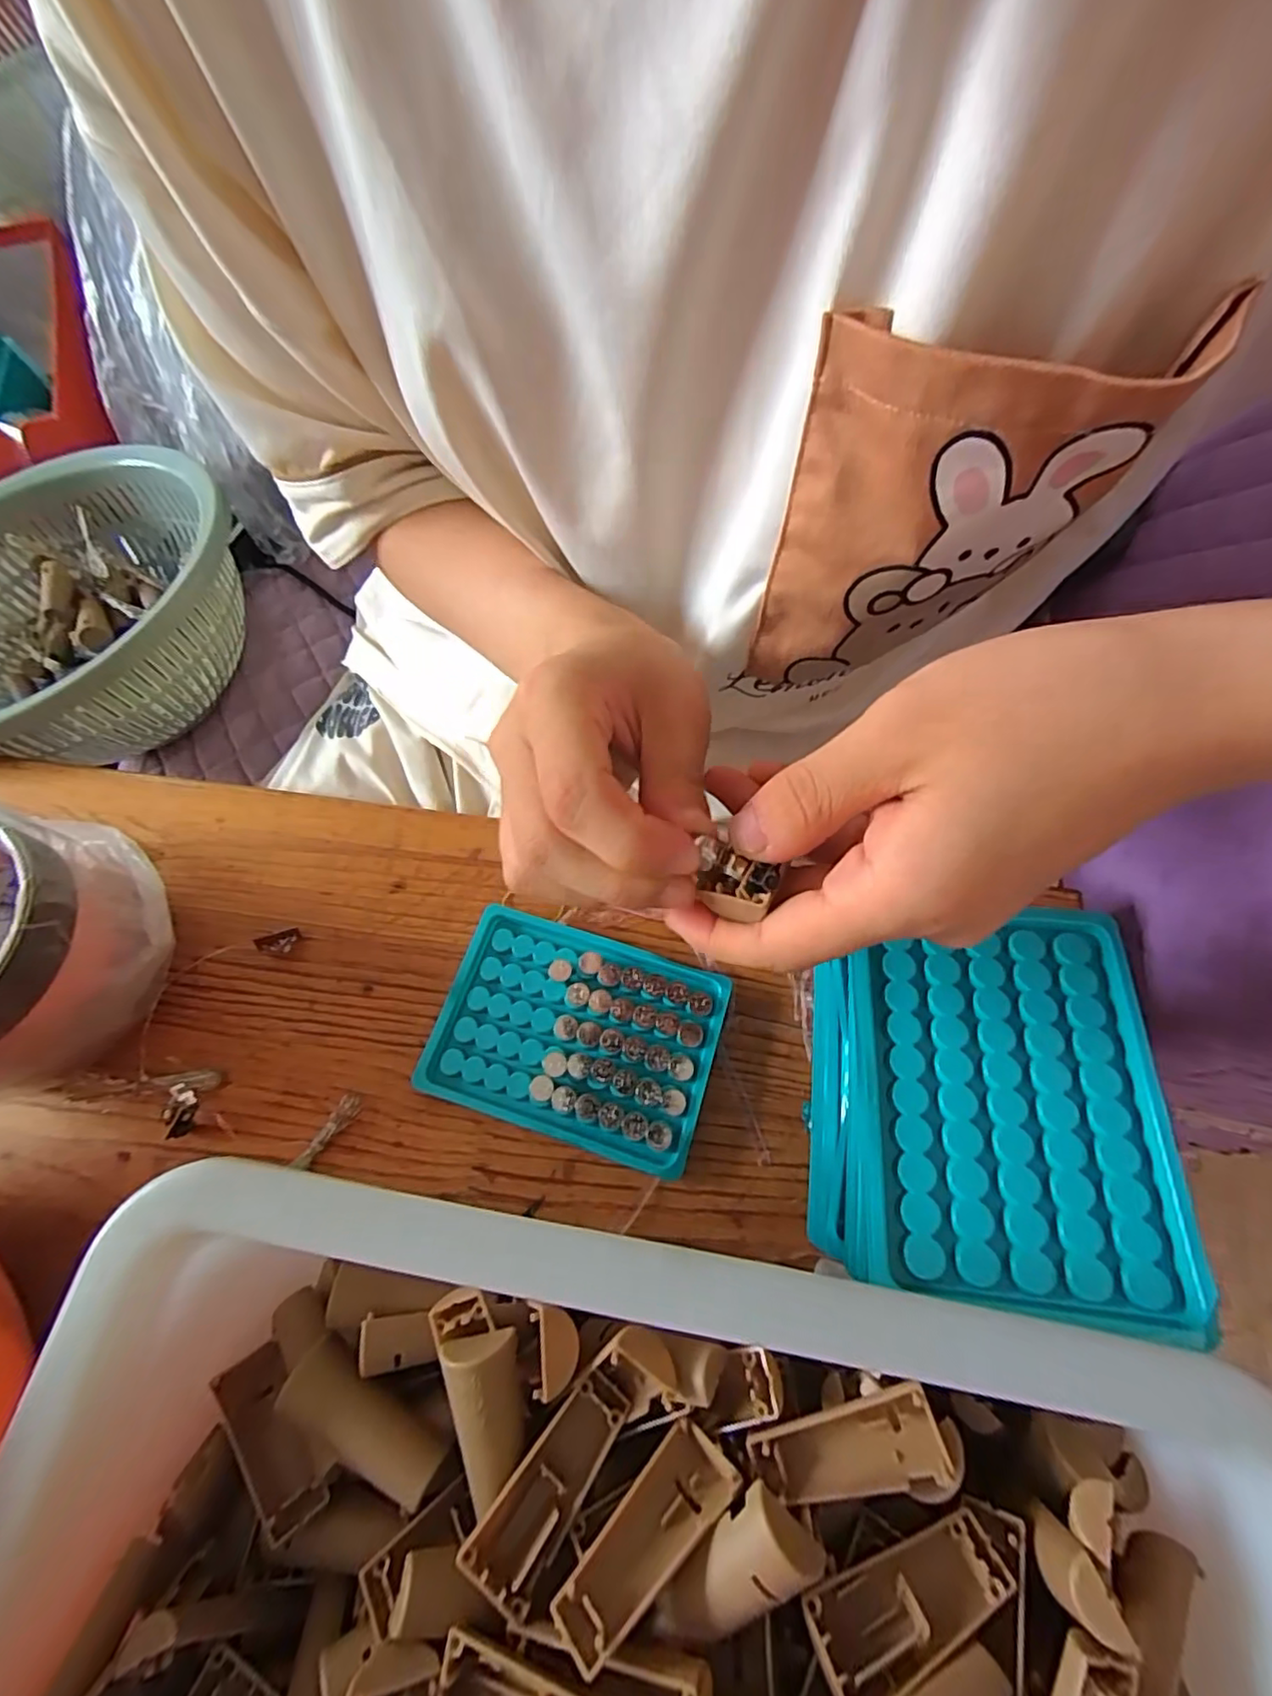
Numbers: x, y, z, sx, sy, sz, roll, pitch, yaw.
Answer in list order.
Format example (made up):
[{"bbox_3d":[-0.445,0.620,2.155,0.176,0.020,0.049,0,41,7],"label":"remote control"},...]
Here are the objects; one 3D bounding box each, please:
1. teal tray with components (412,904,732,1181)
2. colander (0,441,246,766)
[{"bbox_3d":[-0.029,0.090,0.304,0.131,0.017,0.096,15,68,9],"label":"teal tray with components"},{"bbox_3d":[-0.431,-0.176,0.469,0.265,0.112,0.286,-37,69,-13],"label":"colander"}]

